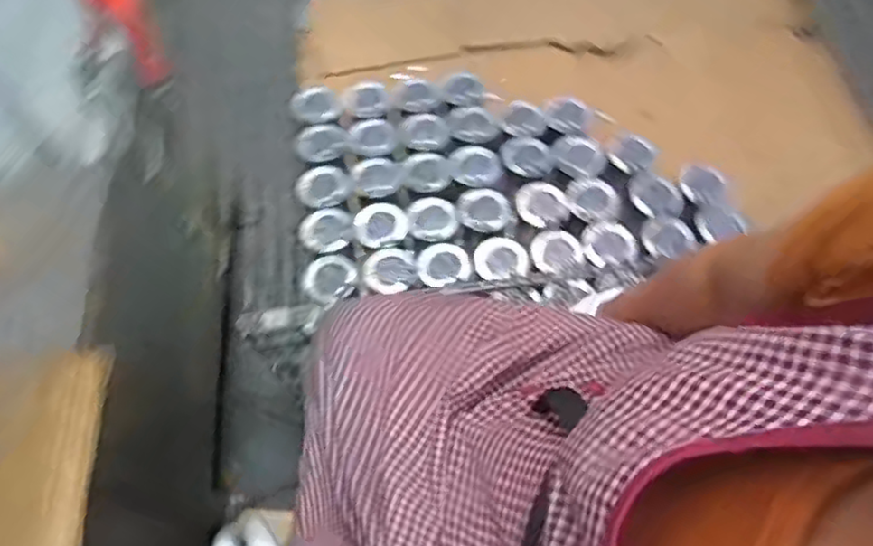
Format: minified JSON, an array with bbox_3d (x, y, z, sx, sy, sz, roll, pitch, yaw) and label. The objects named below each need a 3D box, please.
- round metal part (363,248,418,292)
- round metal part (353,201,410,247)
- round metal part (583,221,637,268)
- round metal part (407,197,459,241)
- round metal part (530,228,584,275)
[{"bbox_3d":[-0.083,-0.007,1.165,0.088,0.025,0.084,0,64,1],"label":"round metal part"},{"bbox_3d":[-0.099,-0.089,1.217,0.097,0.030,0.082,14,66,8],"label":"round metal part"},{"bbox_3d":[0.296,-0.050,1.140,0.082,0.027,0.093,-3,64,0],"label":"round metal part"},{"bbox_3d":[-0.008,-0.097,1.209,0.095,0.027,0.077,19,66,10],"label":"round metal part"},{"bbox_3d":[0.209,-0.044,1.152,0.081,0.018,0.093,-4,64,-1],"label":"round metal part"}]

